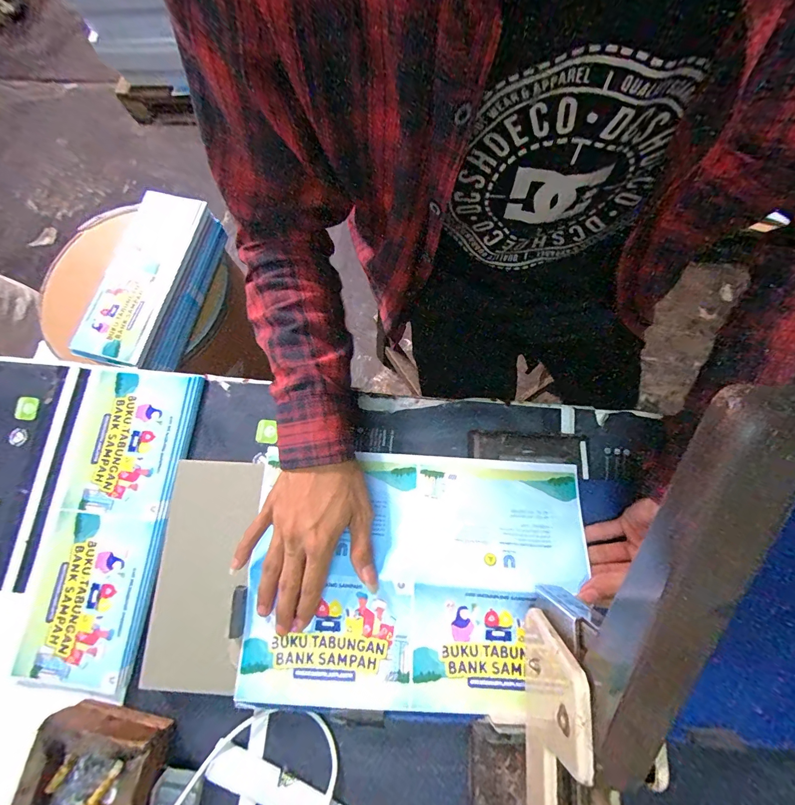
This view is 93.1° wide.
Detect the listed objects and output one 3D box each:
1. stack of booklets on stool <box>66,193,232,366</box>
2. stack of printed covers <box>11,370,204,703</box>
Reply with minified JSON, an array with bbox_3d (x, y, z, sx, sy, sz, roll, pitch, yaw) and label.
[{"bbox_3d":[-0.404,-0.200,0.640,0.111,0.082,0.310,14,77,6],"label":"stack of booklets on stool"},{"bbox_3d":[-0.291,0.117,0.381,0.126,0.013,0.306,4,76,4],"label":"stack of printed covers"}]

